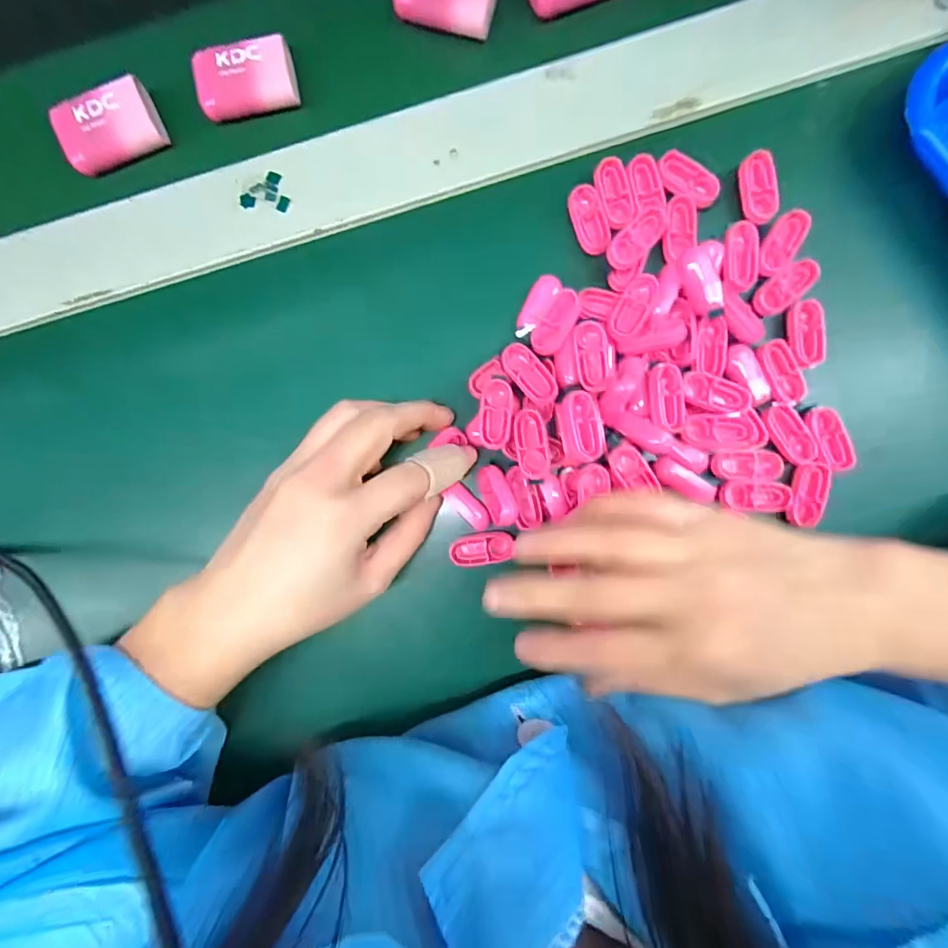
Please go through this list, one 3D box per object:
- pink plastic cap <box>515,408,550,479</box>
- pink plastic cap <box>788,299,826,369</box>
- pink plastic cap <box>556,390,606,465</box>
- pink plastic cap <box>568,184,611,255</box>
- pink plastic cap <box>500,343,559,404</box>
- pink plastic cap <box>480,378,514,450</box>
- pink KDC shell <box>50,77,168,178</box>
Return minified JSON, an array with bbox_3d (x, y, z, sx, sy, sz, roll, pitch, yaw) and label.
[{"bbox_3d":[0.029,-0.015,0.236,0.016,0.008,0.034,-6,88,0],"label":"pink plastic cap"},{"bbox_3d":[0.172,-0.073,0.242,0.015,0.006,0.034,-7,88,0],"label":"pink plastic cap"},{"bbox_3d":[0.053,-0.023,0.232,0.020,0.007,0.034,-12,88,0],"label":"pink plastic cap"},{"bbox_3d":[0.060,-0.132,0.244,0.016,0.004,0.036,-19,88,0],"label":"pink plastic cap"},{"bbox_3d":[0.028,-0.050,0.235,0.016,0.005,0.034,-40,88,0],"label":"pink plastic cap"},{"bbox_3d":[0.011,-0.030,0.234,0.016,0.004,0.034,4,89,1],"label":"pink plastic cap"},{"bbox_3d":[-0.196,-0.186,0.252,0.052,0.014,0.031,-26,88,0],"label":"pink KDC shell"}]

